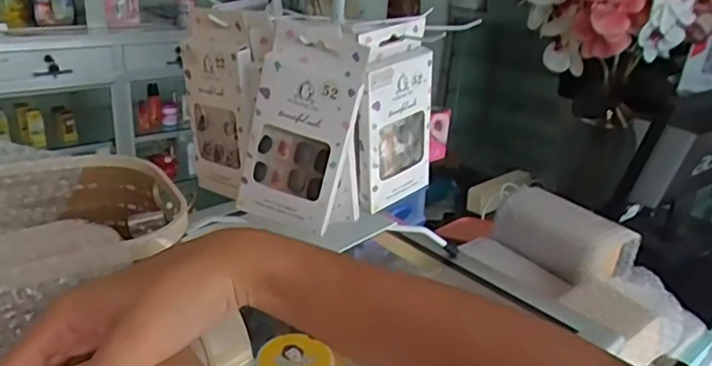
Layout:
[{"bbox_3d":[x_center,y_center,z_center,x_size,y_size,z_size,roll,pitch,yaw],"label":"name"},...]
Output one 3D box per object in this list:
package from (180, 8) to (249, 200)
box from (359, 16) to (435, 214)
[{"bbox_3d":[-0.109,-0.059,0.455,0.069,0.144,0.016,23,29,38],"label":"package"},{"bbox_3d":[0.031,-0.044,0.462,0.076,0.157,0.016,-14,29,-38],"label":"box"}]

